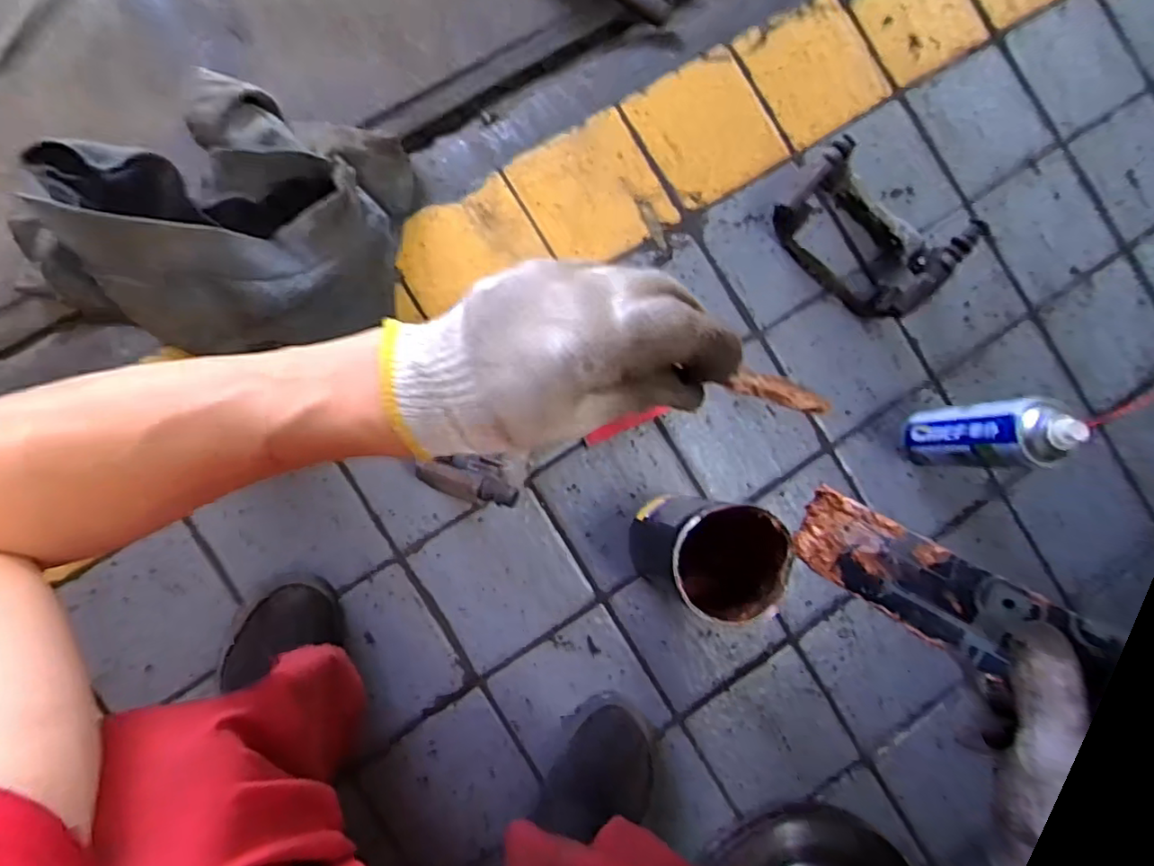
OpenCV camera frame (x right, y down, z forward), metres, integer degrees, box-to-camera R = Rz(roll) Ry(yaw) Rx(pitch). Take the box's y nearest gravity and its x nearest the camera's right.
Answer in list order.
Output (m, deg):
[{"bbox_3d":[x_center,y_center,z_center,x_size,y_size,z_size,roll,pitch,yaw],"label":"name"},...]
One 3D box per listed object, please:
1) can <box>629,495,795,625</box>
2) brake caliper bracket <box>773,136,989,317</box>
[{"bbox_3d":[0.111,0.107,0.579,0.094,0.189,0.089,0,87,-10],"label":"can"},{"bbox_3d":[0.319,-0.224,0.675,0.188,0.090,0.112,41,82,-6],"label":"brake caliper bracket"}]

